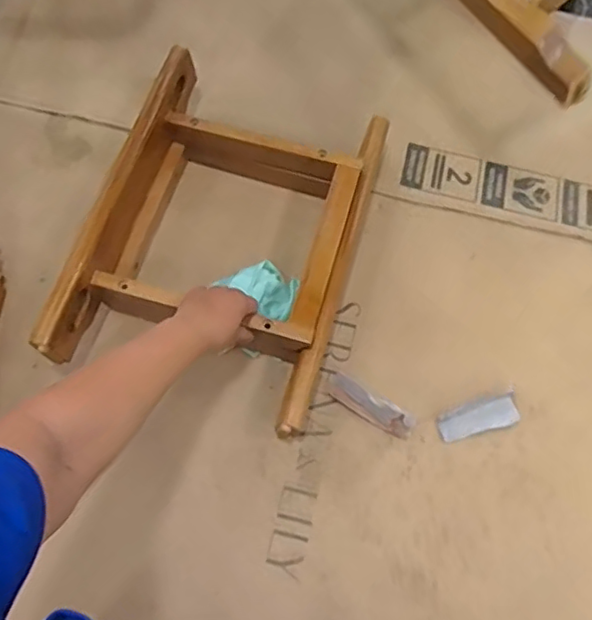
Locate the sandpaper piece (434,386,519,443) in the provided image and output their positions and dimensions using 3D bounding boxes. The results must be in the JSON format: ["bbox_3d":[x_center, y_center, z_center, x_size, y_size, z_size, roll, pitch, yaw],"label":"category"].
[{"bbox_3d":[0.243,0.143,0.804,0.110,0.014,0.044,-16,71,-9],"label":"sandpaper piece"}]

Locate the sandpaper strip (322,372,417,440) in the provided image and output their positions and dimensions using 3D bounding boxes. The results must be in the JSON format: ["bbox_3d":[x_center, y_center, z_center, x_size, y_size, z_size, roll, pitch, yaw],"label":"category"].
[{"bbox_3d":[0.098,0.126,0.803,0.127,0.022,0.034,30,71,8],"label":"sandpaper strip"}]

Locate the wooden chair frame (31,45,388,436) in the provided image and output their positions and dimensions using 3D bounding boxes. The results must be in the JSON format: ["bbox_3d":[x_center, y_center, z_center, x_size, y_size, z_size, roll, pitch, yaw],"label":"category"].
[{"bbox_3d":[-0.092,-0.104,0.855,0.350,0.115,0.475,17,69,4],"label":"wooden chair frame"}]

